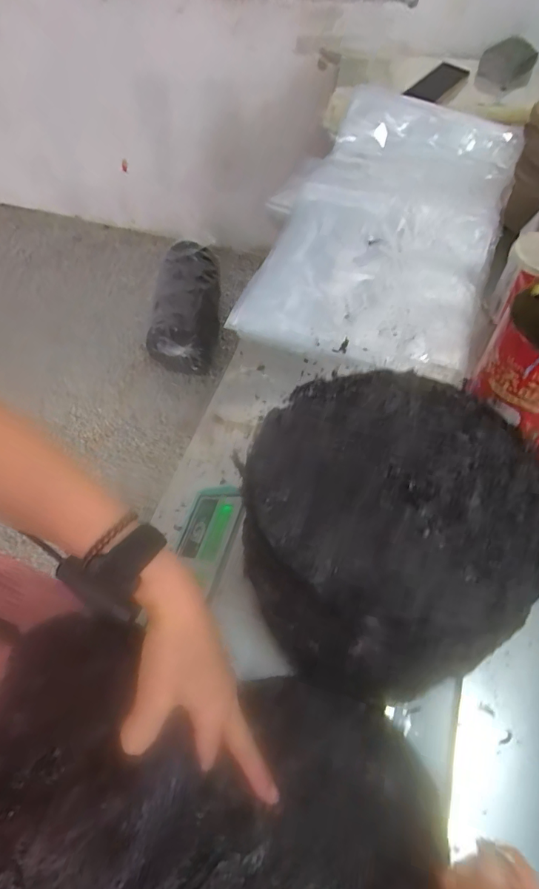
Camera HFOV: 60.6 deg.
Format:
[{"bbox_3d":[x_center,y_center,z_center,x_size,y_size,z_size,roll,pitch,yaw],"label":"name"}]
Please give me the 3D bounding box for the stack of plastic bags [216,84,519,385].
[{"bbox_3d":[0.203,-0.427,0.857,0.422,0.066,0.661,17,62,13],"label":"stack of plastic bags"}]

